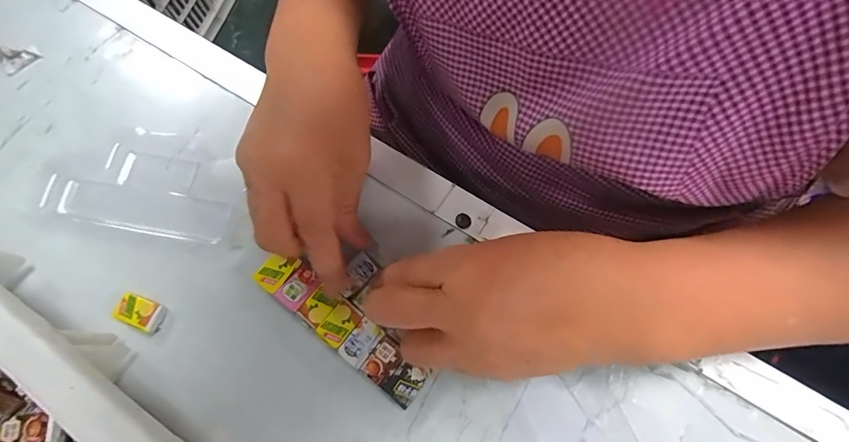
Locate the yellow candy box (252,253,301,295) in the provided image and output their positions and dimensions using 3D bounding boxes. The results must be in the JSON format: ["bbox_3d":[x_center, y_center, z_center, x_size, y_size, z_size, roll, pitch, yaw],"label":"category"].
[{"bbox_3d":[-0.088,0.029,0.255,0.017,0.004,0.024,33,77,11],"label":"yellow candy box"}]

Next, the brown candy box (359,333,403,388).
[{"bbox_3d":[-0.023,0.078,0.243,0.017,0.004,0.025,34,77,11],"label":"brown candy box"}]

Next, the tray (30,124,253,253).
[{"bbox_3d":[-0.181,-0.026,0.285,0.132,0.011,0.077,8,74,5],"label":"tray"}]

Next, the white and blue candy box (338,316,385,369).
[{"bbox_3d":[-0.037,0.069,0.246,0.016,0.004,0.025,36,78,12],"label":"white and blue candy box"}]

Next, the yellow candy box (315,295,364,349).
[{"bbox_3d":[-0.050,0.059,0.249,0.017,0.004,0.025,37,78,12],"label":"yellow candy box"}]

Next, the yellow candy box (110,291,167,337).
[{"bbox_3d":[-0.172,0.055,0.258,0.030,0.009,0.019,21,75,8],"label":"yellow candy box"}]

